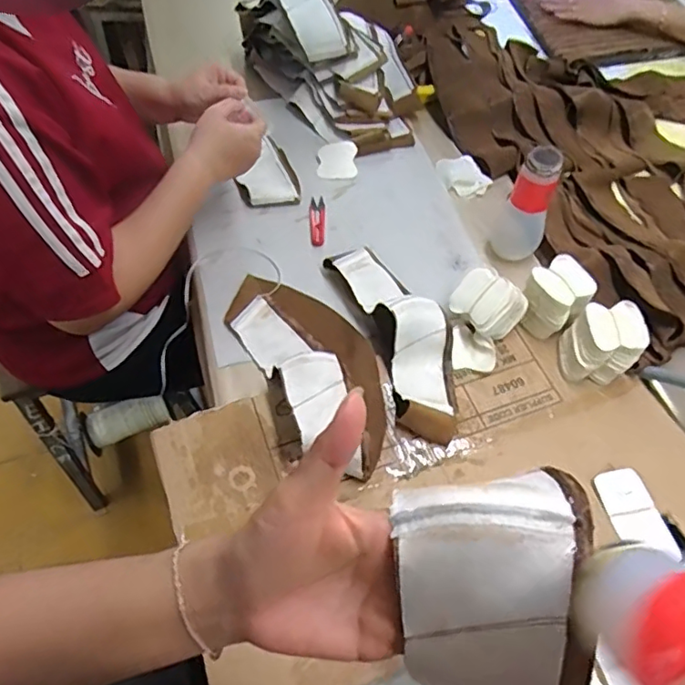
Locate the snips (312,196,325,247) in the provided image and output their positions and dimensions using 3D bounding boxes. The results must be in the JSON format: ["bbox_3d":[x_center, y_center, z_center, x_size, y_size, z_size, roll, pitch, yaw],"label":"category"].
[{"bbox_3d":[-0.037,-0.188,0.865,0.021,0.008,0.102,-1,60,0],"label":"snips"}]

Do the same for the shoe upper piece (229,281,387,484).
[{"bbox_3d":[-0.035,0.017,0.715,0.141,0.056,0.319,-28,63,-15],"label":"shoe upper piece"}]

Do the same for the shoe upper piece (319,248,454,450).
[{"bbox_3d":[0.076,-0.025,0.732,0.107,0.062,0.299,-17,61,-9],"label":"shoe upper piece"}]

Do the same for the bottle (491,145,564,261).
[{"bbox_3d":[0.251,-0.190,0.767,0.057,0.148,0.064,-38,66,-20],"label":"bottle"}]

